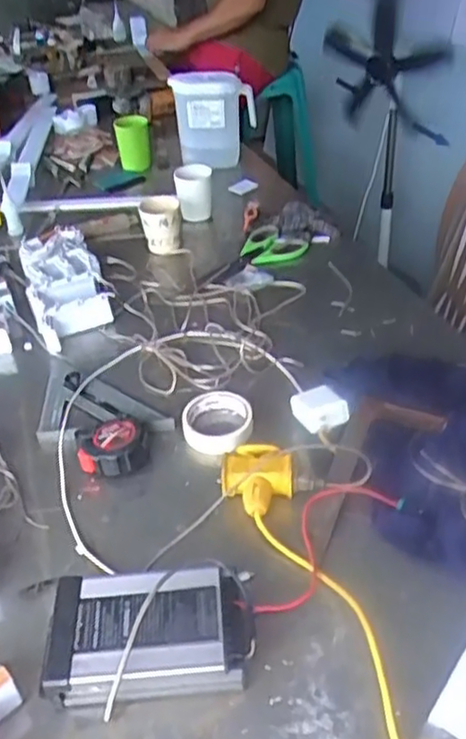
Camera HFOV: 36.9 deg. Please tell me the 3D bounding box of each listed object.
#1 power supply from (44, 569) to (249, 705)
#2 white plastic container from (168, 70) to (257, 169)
[{"bbox_3d":[-0.077,0.252,0.663,0.189,0.047,0.120,-3,39,-1],"label":"power supply"},{"bbox_3d":[-0.044,-0.604,1.698,0.192,0.225,0.118,-3,39,-1],"label":"white plastic container"}]

